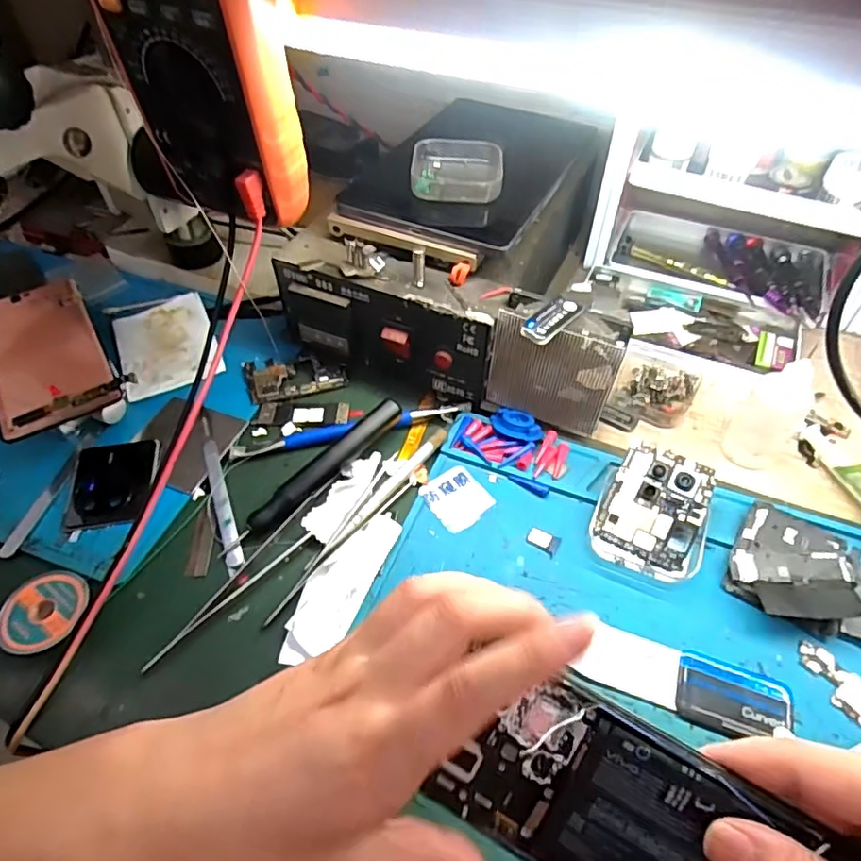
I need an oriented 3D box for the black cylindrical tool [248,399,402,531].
[{"bbox_3d":[-0.065,0.022,0.364,0.015,0.021,0.117,36,60,25],"label":"black cylindrical tool"}]

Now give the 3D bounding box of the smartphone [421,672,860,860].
[{"bbox_3d":[0.082,0.152,0.216,0.141,0.008,0.073,27,95,14],"label":"smartphone"}]

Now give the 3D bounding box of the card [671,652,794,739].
[{"bbox_3d":[0.153,0.135,0.283,0.053,0.004,0.036,17,53,13],"label":"card"}]

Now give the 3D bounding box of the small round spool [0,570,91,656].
[{"bbox_3d":[-0.209,0.099,0.306,0.044,0.011,0.044,0,51,0],"label":"small round spool"}]

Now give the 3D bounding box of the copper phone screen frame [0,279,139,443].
[{"bbox_3d":[-0.279,-0.057,0.405,0.080,0.012,0.152,-30,58,-26],"label":"copper phone screen frame"}]

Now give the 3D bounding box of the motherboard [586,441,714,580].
[{"bbox_3d":[0.133,0.049,0.340,0.060,0.011,0.075,22,79,16],"label":"motherboard"}]

